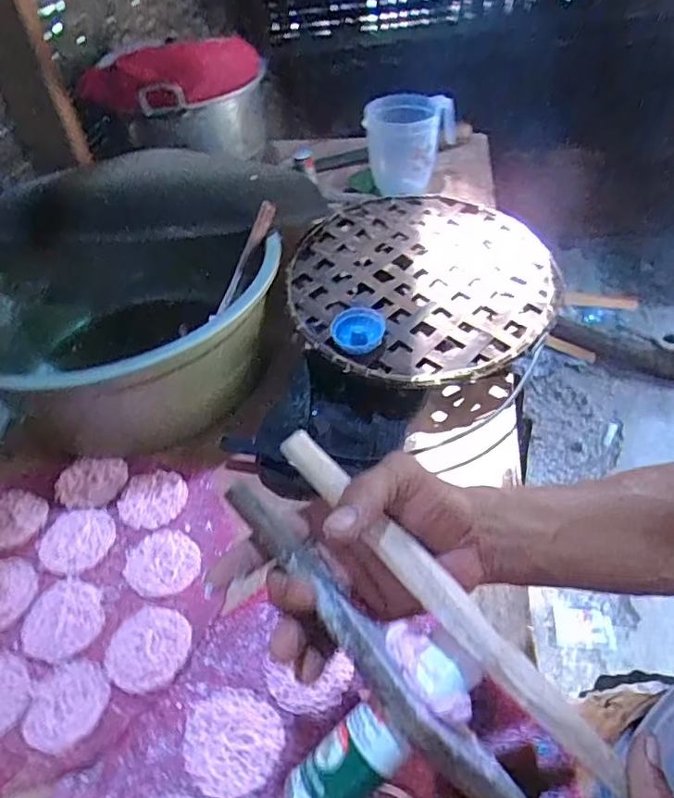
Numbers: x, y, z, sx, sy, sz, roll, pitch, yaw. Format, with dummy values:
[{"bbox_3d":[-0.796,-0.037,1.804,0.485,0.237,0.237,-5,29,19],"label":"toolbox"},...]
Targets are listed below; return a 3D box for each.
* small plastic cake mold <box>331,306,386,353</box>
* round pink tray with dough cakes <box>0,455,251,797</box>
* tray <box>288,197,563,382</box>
[{"bbox_3d":[0.025,-0.086,0.675,0.062,0.021,0.064,-5,46,5],"label":"small plastic cake mold"},{"bbox_3d":[-0.290,0.188,0.571,0.332,0.014,0.317,7,46,13],"label":"round pink tray with dough cakes"},{"bbox_3d":[0.106,-0.147,0.730,0.330,0.017,0.317,-3,57,5],"label":"tray"}]

